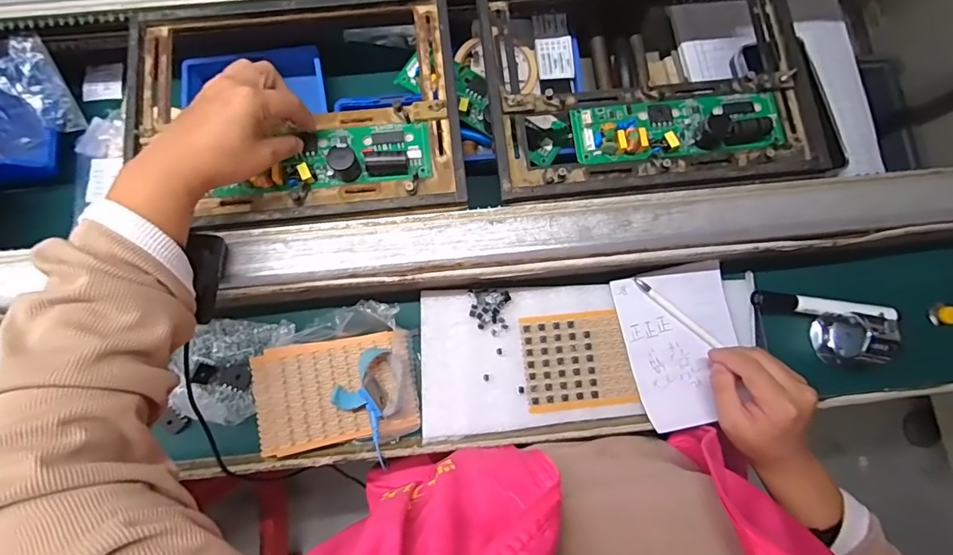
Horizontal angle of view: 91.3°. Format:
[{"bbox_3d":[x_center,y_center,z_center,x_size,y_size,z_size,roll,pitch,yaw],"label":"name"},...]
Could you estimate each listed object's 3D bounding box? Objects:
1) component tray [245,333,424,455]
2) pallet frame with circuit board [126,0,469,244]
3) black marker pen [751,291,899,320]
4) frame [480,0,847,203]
[{"bbox_3d":[-0.123,0.098,0.406,0.136,0.017,0.088,-9,79,-2],"label":"component tray"},{"bbox_3d":[-0.167,-0.157,0.423,0.295,0.030,0.223,-6,79,-2],"label":"pallet frame with circuit board"},{"bbox_3d":[0.323,0.026,0.430,0.132,0.020,0.017,5,79,0],"label":"black marker pen"},{"bbox_3d":[0.162,-0.187,0.432,0.296,0.029,0.221,-6,79,-2],"label":"frame"}]

